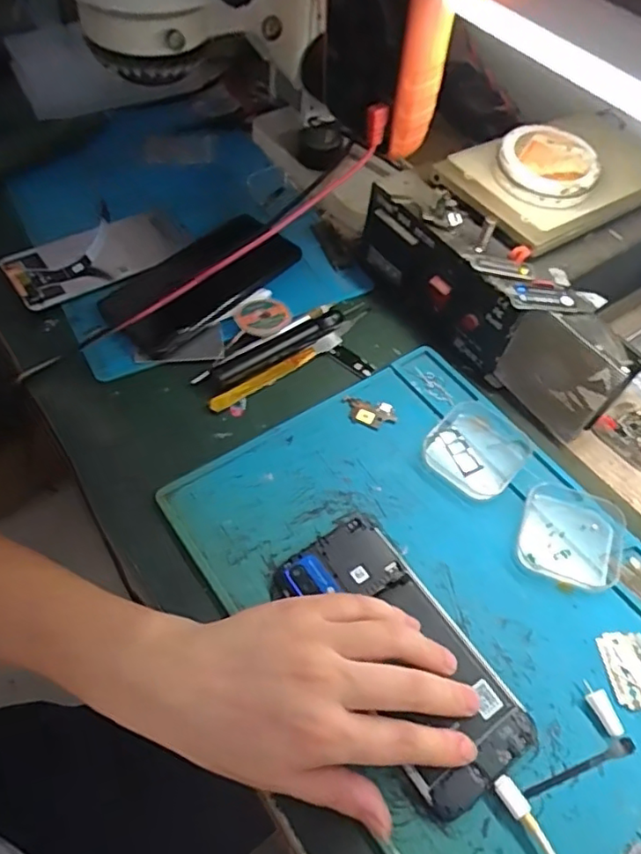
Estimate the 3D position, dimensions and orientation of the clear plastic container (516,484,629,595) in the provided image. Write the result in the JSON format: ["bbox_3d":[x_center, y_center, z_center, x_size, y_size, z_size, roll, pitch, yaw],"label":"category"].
[{"bbox_3d":[0.166,0.072,0.391,0.064,0.011,0.067,19,56,8],"label":"clear plastic container"}]

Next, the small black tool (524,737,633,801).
[{"bbox_3d":[0.139,0.182,0.315,0.070,0.004,0.008,-15,58,-15],"label":"small black tool"}]

